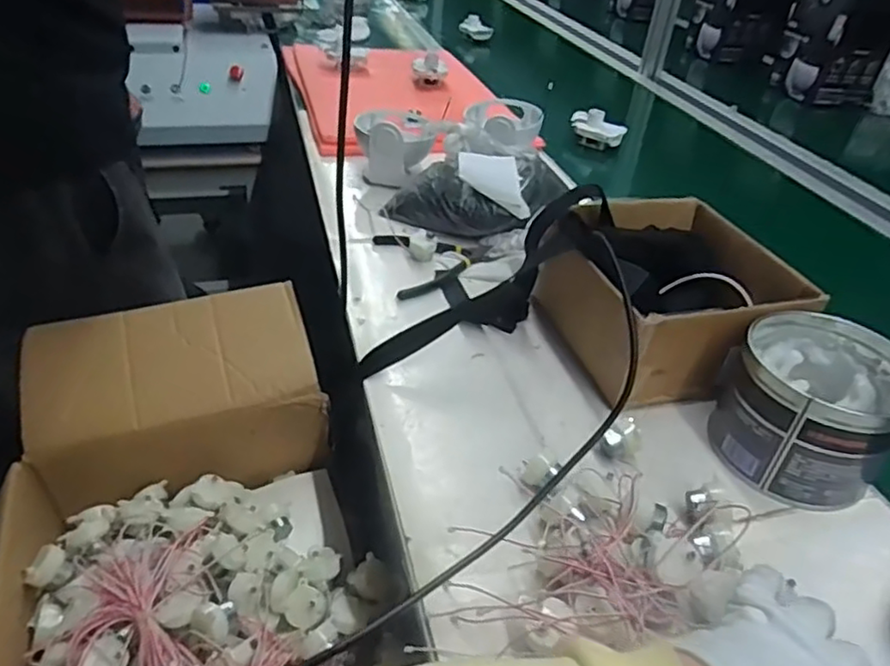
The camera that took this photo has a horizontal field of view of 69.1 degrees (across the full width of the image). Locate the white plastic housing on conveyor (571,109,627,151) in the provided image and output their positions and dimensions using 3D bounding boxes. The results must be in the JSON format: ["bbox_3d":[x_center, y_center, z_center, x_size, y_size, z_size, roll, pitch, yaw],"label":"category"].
[{"bbox_3d":[0.258,-0.348,1.105,0.104,0.052,0.043,30,43,29],"label":"white plastic housing on conveyor"}]

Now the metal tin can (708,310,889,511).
[{"bbox_3d":[0.297,0.059,0.527,0.128,0.096,0.130,28,42,27],"label":"metal tin can"}]

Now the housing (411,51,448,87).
[{"bbox_3d":[-0.029,-0.506,1.243,0.067,0.053,0.056,2,37,-5],"label":"housing"}]

